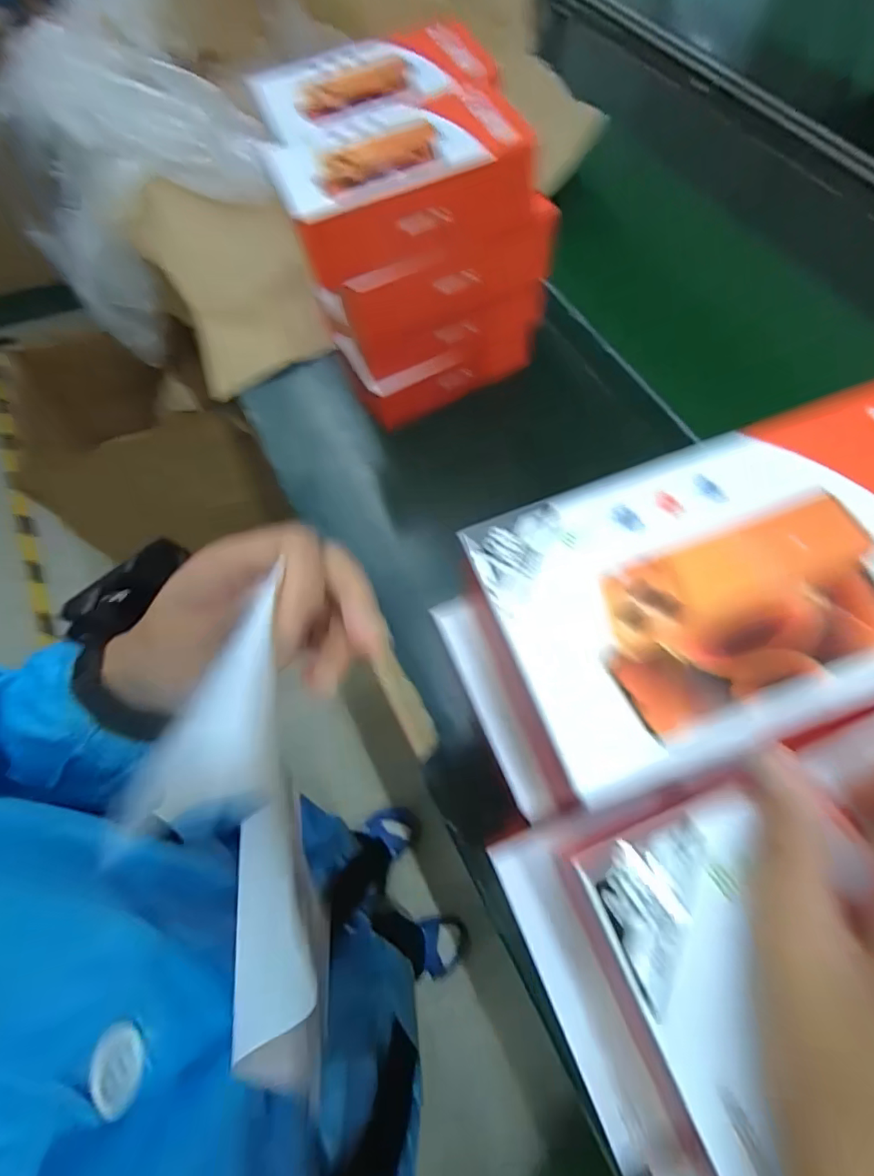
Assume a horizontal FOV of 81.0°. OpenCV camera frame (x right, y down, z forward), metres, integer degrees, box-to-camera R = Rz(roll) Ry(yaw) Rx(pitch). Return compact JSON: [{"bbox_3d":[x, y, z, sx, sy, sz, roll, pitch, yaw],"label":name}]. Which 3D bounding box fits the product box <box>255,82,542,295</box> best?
[{"bbox_3d":[-0.028,-0.303,0.388,0.177,0.058,0.104,-23,67,-7],"label":"product box"}]

